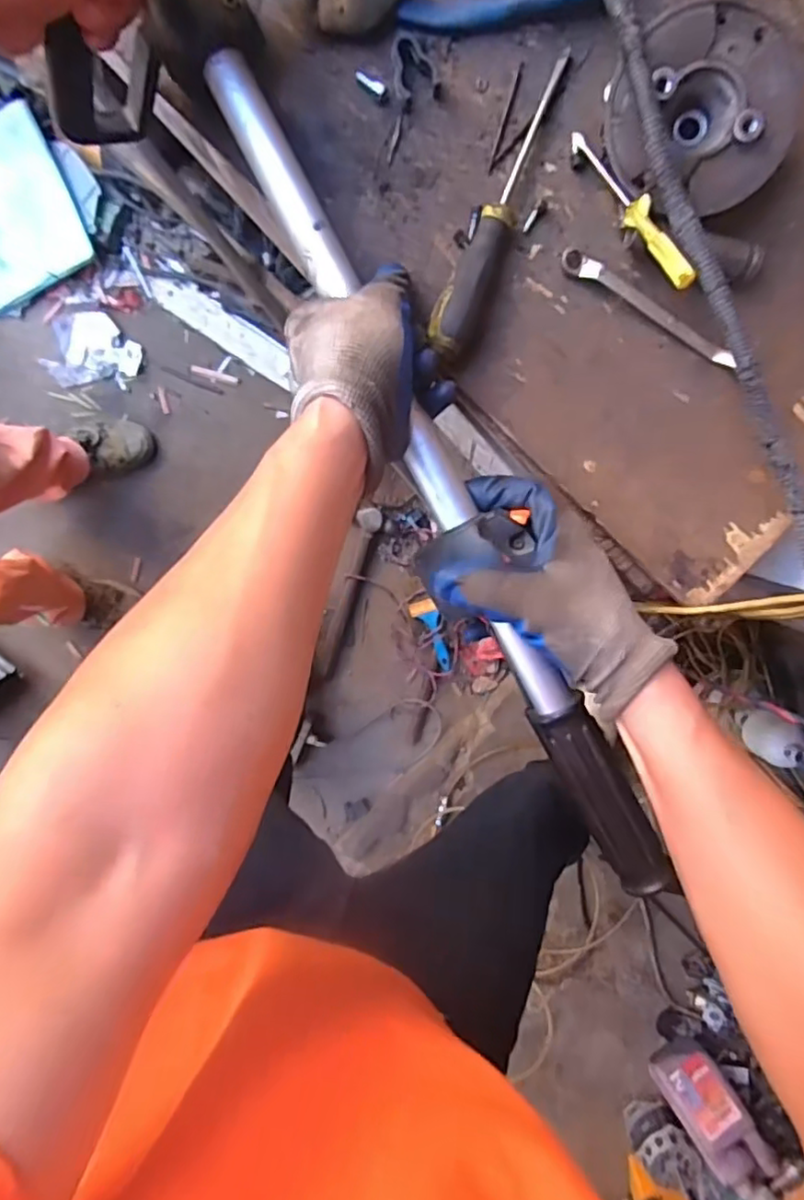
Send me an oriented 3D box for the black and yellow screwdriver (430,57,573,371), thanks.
[{"bbox_3d":[0.062,-0.238,0.376,0.027,0.030,0.186,23,98,-4],"label":"black and yellow screwdriver"}]

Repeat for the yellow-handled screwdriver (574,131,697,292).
[{"bbox_3d":[0.134,-0.229,0.362,0.013,0.010,0.123,-27,72,4],"label":"yellow-handled screwdriver"}]

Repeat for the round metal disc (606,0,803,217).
[{"bbox_3d":[0.166,-0.273,0.361,0.097,0.046,0.097,0,99,0],"label":"round metal disc"}]

